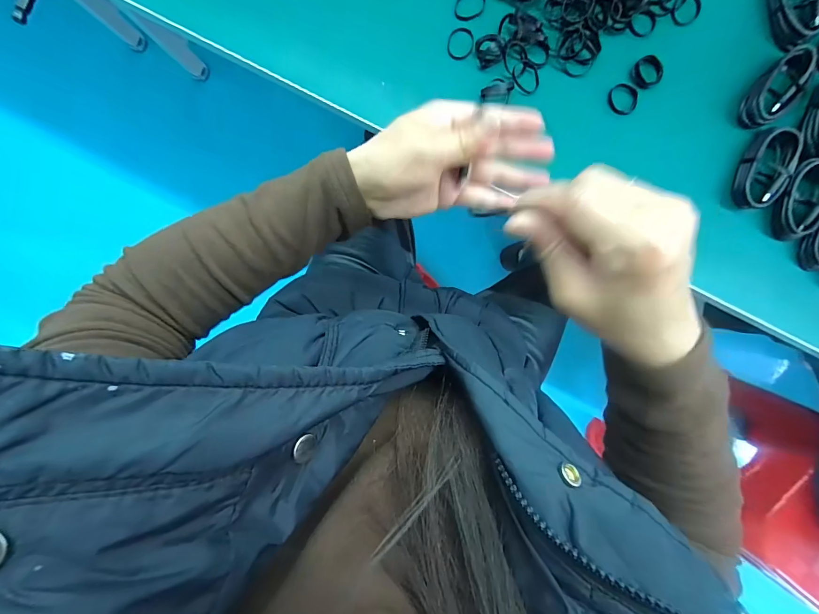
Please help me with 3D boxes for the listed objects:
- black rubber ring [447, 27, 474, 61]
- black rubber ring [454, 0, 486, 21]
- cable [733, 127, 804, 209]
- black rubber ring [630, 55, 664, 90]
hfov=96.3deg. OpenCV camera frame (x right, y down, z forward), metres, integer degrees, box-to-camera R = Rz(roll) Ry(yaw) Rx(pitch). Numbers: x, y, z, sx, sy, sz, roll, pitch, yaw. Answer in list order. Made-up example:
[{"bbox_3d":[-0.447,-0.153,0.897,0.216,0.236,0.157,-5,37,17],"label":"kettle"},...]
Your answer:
[{"bbox_3d":[0.048,-0.245,0.342,0.023,0.005,0.029,8,91,-2],"label":"black rubber ring"},{"bbox_3d":[0.056,-0.280,0.340,0.030,0.004,0.024,-22,92,-1],"label":"black rubber ring"},{"bbox_3d":[0.330,-0.126,0.337,0.034,0.022,0.071,13,91,-2],"label":"cable"},{"bbox_3d":[0.220,-0.217,0.339,0.023,0.011,0.027,-42,92,0],"label":"black rubber ring"}]

